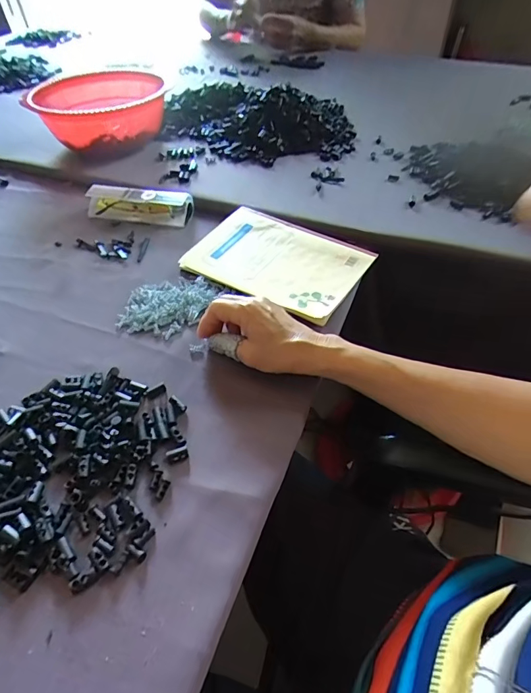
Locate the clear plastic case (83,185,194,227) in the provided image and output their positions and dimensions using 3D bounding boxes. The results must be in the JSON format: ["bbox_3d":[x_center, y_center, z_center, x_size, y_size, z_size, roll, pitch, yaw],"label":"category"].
[{"bbox_3d":[-0.186,-0.208,0.605,0.155,0.032,0.046,8,49,11],"label":"clear plastic case"}]

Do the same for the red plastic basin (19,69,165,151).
[{"bbox_3d":[-0.284,-0.406,0.736,0.207,0.093,0.217,-9,48,-4],"label":"red plastic basin"}]

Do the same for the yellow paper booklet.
[{"bbox_3d":[0.015,-0.110,0.513,0.205,0.012,0.143,24,54,23],"label":"yellow paper booklet"}]

